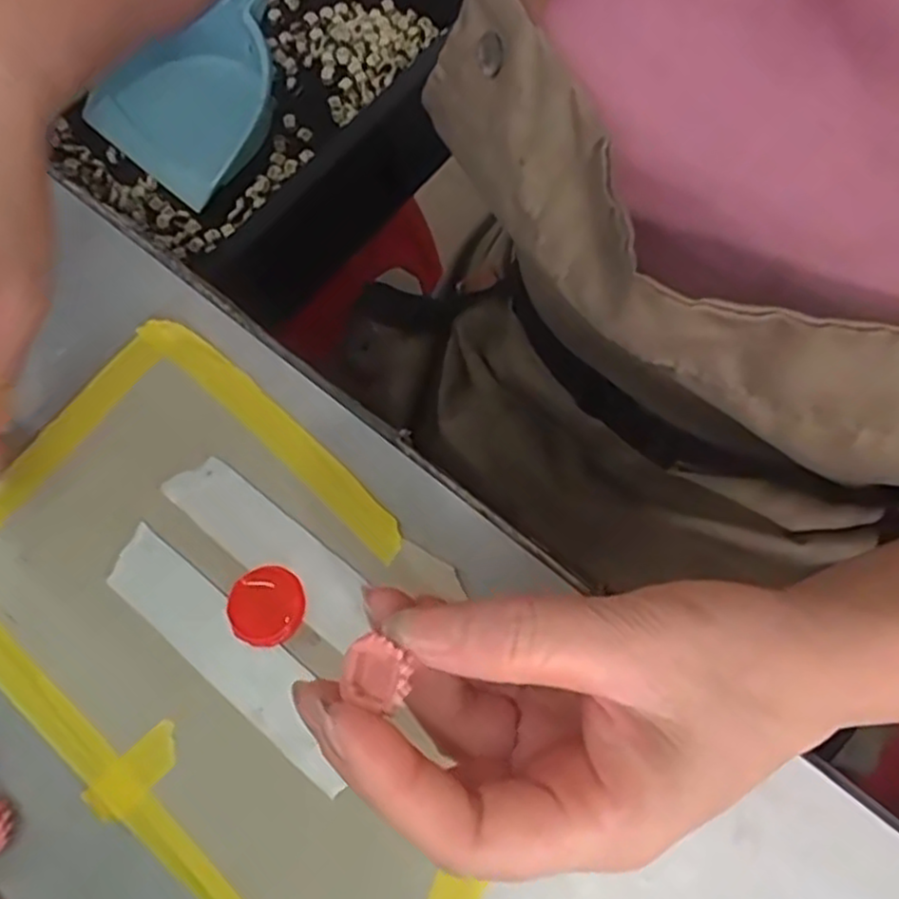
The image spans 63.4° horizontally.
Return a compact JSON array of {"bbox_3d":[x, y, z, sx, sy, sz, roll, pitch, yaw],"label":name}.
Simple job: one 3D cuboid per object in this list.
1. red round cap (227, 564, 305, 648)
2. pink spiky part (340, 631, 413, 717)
[{"bbox_3d":[-0.064,0.055,0.255,0.026,0.007,0.027,-2,68,4],"label":"red round cap"},{"bbox_3d":[-0.019,0.056,0.183,0.018,0.008,0.016,27,71,13],"label":"pink spiky part"}]

